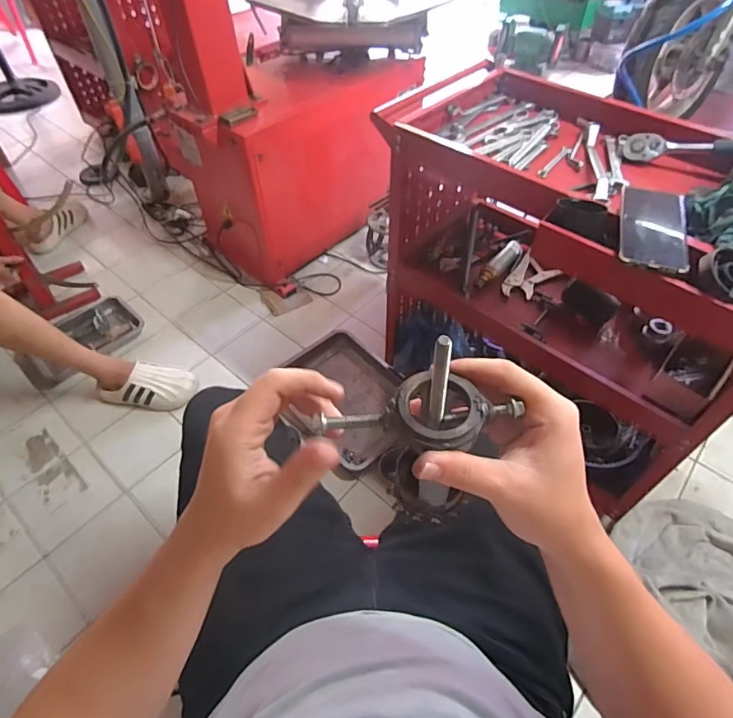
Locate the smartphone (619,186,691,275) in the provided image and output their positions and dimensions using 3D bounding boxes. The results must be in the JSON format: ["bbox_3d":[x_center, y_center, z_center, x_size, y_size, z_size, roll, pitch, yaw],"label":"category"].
[{"bbox_3d":[0.372,-0.172,0.600,0.081,0.012,0.166,16,53,12],"label":"smartphone"}]

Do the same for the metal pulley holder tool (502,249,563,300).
[{"bbox_3d":[0.363,-0.186,1.050,0.136,0.031,0.085,-35,59,-25],"label":"metal pulley holder tool"}]

